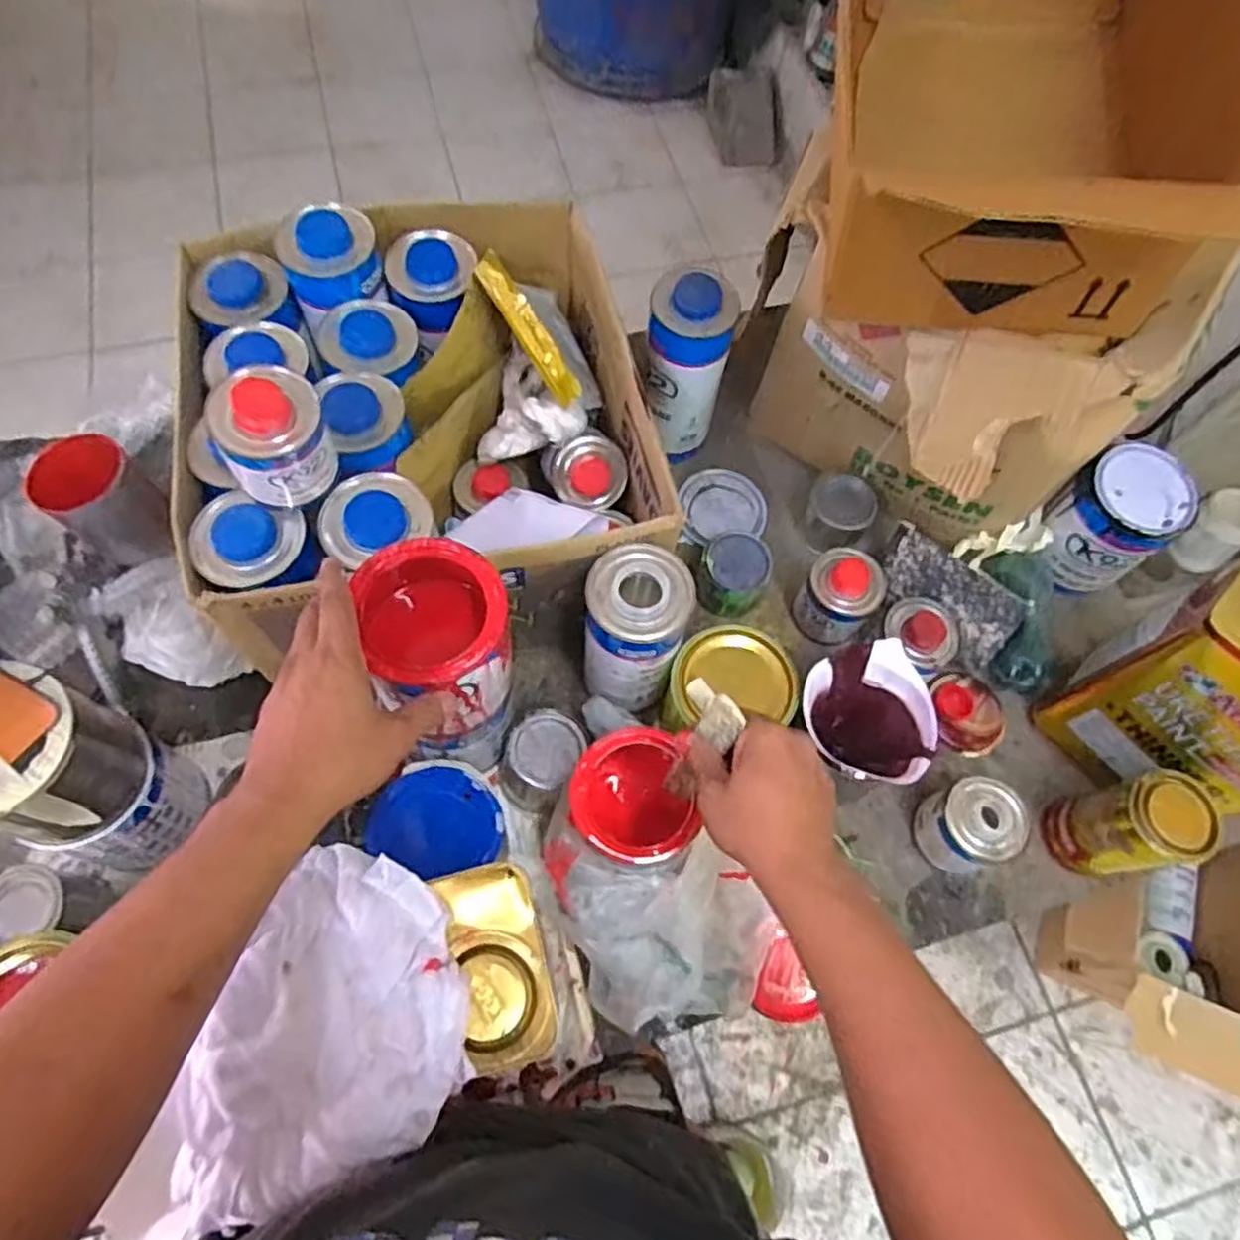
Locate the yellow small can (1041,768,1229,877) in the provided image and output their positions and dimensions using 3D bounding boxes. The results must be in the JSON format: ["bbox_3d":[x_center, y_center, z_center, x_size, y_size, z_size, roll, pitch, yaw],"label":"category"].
[{"bbox_3d":[0.442,0.180,0.664,0.075,0.129,0.071,-1,66,-5],"label":"yellow small can"}]

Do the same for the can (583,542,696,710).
[{"bbox_3d":[0.012,0.011,0.656,0.080,0.161,0.081,2,66,-4],"label":"can"}]

